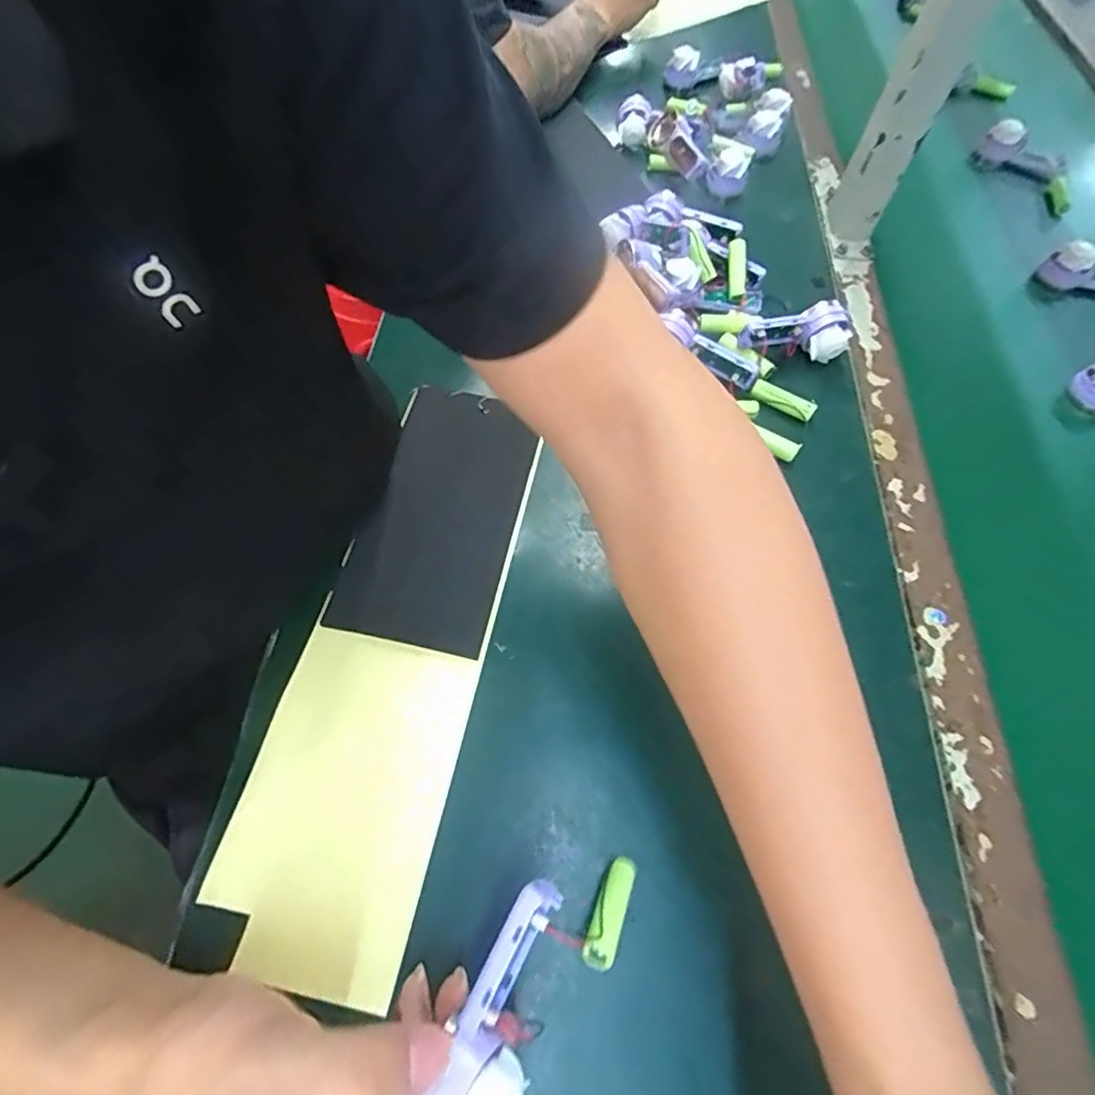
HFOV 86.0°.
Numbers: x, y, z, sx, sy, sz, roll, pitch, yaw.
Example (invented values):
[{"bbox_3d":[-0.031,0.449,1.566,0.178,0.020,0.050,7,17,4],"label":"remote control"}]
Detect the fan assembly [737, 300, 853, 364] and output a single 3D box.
[{"bbox_3d":[0.199,-0.174,0.483,0.087,0.039,0.038,4,61,0],"label":"fan assembly"}]

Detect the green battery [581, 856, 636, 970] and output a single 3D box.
[{"bbox_3d":[0.030,0.170,0.277,0.014,0.014,0.052,25,32,11],"label":"green battery"}]

